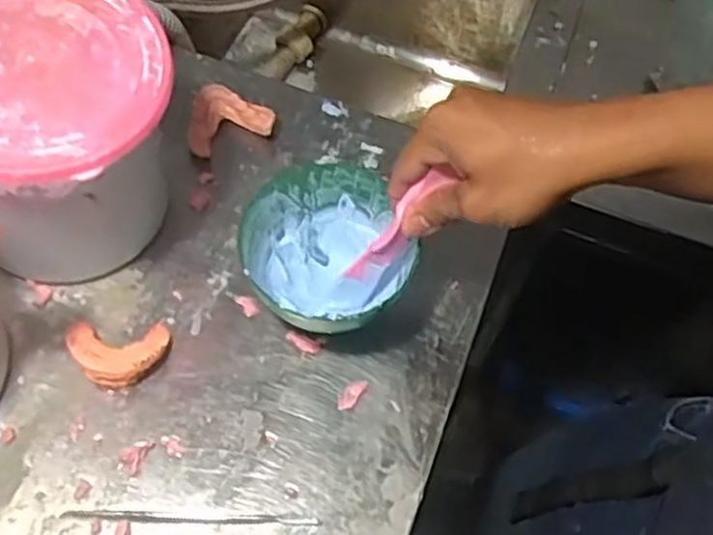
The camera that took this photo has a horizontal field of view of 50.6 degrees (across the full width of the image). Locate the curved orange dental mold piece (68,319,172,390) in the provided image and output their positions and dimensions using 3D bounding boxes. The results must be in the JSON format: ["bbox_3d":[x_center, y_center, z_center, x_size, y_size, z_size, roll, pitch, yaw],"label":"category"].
[{"bbox_3d":[-0.166,0.058,0.523,0.069,0.026,0.049,3,58,-4],"label":"curved orange dental mold piece"}]

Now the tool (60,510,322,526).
[{"bbox_3d":[-0.105,0.160,0.481,0.161,0.004,0.007,2,60,-3],"label":"tool"}]

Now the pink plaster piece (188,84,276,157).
[{"bbox_3d":[-0.111,-0.127,0.638,0.071,0.021,0.058,-17,61,-16],"label":"pink plaster piece"}]

